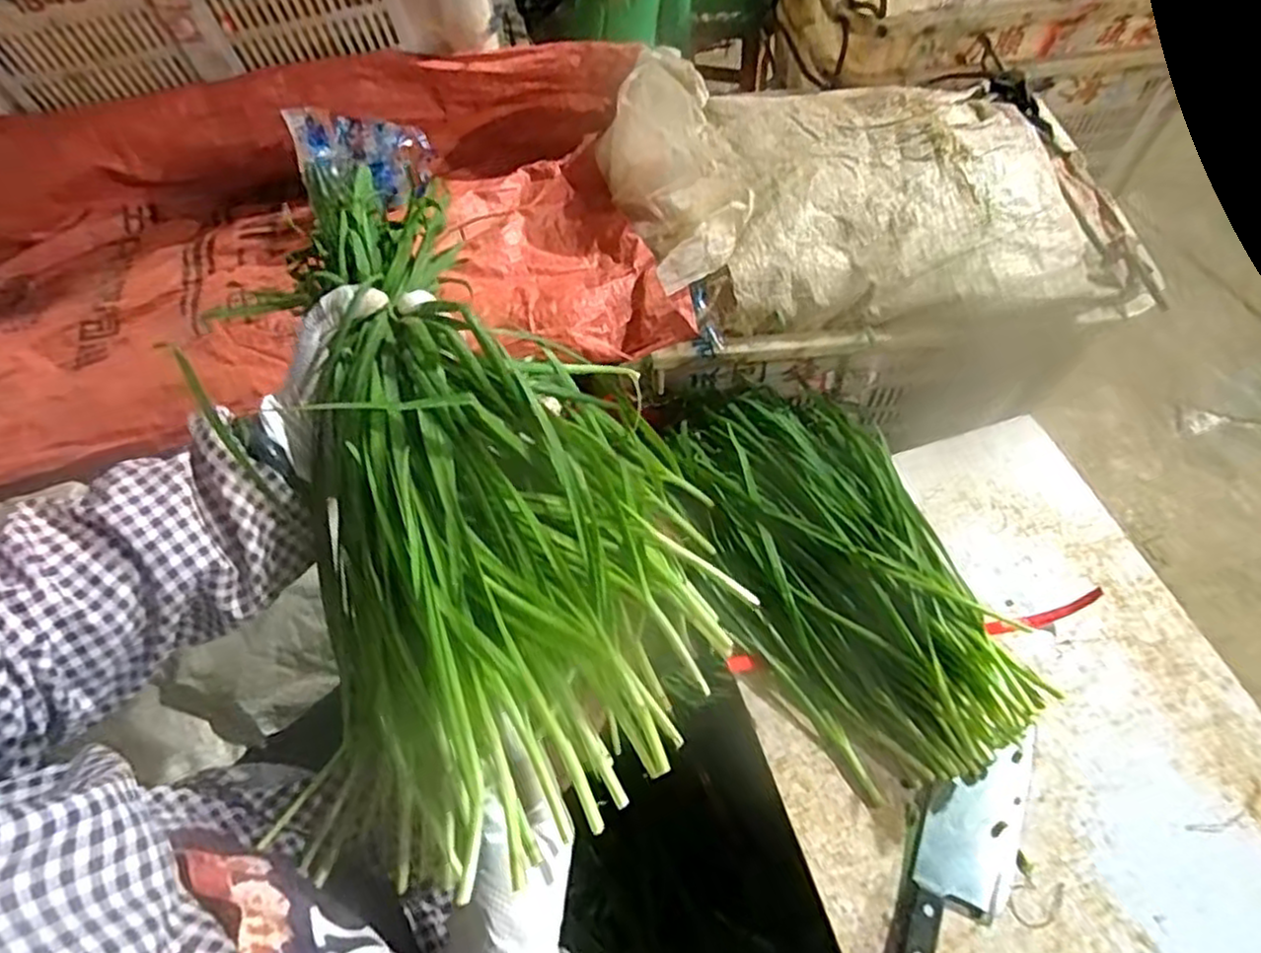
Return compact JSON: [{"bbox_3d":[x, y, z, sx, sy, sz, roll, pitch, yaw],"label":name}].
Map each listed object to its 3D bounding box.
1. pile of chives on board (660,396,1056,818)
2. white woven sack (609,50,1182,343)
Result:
[{"bbox_3d":[0.184,0.057,0.676,0.238,0.095,0.450,-20,60,-9],"label":"pile of chives on board"},{"bbox_3d":[0.280,-0.360,0.830,0.598,0.125,0.404,-4,59,1],"label":"white woven sack"}]

